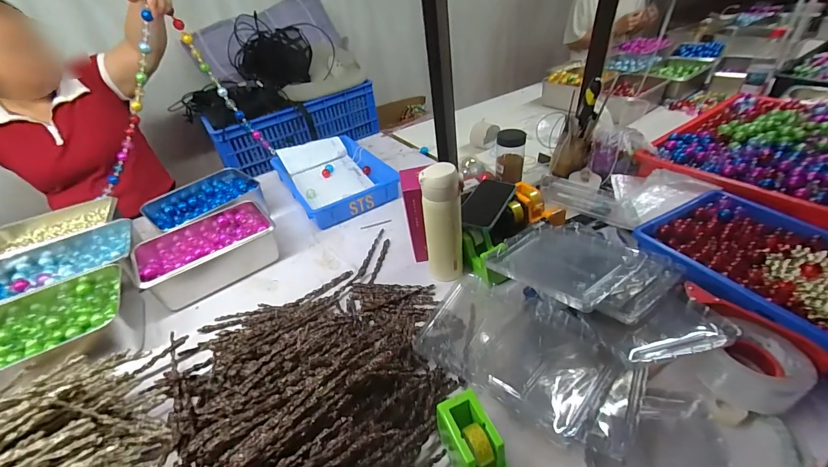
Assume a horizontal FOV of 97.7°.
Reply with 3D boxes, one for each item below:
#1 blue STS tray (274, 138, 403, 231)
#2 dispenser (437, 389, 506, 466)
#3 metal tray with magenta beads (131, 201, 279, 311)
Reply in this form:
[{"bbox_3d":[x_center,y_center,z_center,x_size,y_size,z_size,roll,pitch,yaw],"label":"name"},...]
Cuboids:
[{"bbox_3d":[-0.220,-0.162,1.002,0.250,0.061,0.380,-24,41,-23],"label":"blue STS tray"},{"bbox_3d":[0.075,0.253,0.392,0.050,0.074,0.131,-18,39,-16],"label":"dispenser"},{"bbox_3d":[-0.430,0.036,0.764,0.248,0.078,0.171,-28,43,-27],"label":"metal tray with magenta beads"}]

